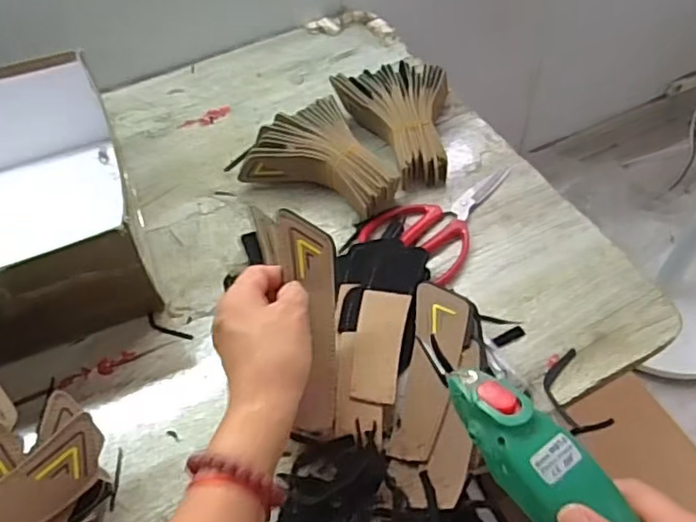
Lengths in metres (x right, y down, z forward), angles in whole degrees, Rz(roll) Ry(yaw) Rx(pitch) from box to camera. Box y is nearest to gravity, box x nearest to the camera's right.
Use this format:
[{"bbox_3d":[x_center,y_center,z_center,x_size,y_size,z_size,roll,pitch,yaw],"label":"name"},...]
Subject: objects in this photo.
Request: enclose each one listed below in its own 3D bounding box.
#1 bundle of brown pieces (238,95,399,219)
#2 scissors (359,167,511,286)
[{"bbox_3d":[-0.016,-0.110,0.639,0.153,0.052,0.115,17,55,17],"label":"bundle of brown pieces"},{"bbox_3d":[0.096,-0.052,0.616,0.101,0.009,0.164,29,59,24],"label":"scissors"}]

